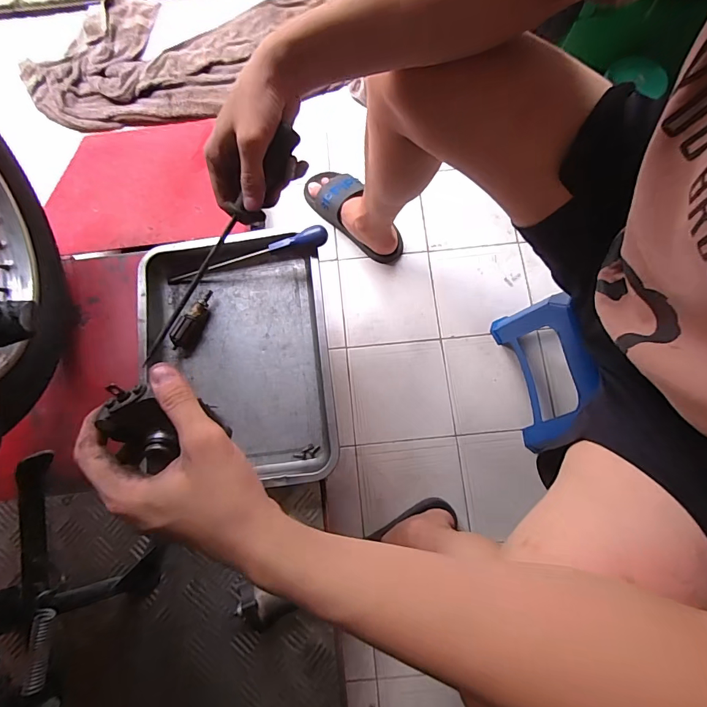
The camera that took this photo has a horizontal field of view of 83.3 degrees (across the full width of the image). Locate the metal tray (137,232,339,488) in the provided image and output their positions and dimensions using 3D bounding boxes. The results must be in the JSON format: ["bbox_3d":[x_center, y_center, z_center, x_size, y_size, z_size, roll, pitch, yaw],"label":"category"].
[{"bbox_3d":[-0.184,0.007,0.619,0.291,0.058,0.387,-7,76,-1],"label":"metal tray"}]

